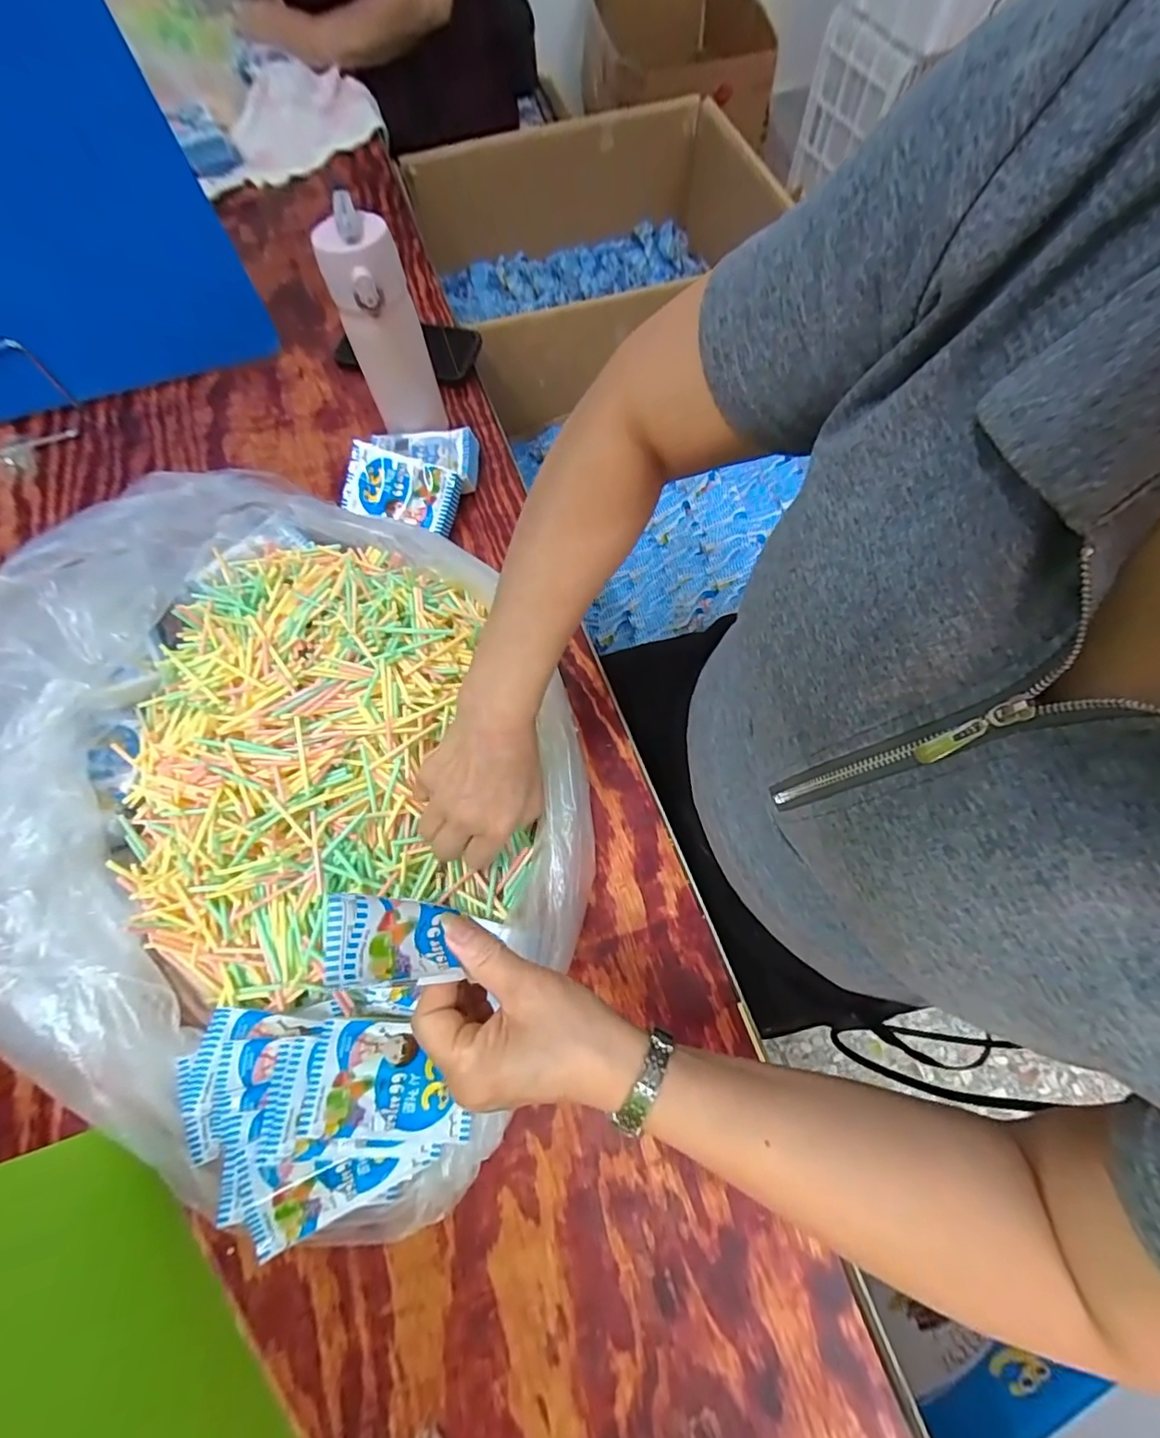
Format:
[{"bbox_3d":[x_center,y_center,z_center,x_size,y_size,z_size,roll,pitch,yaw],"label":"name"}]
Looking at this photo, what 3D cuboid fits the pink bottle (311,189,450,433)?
[{"bbox_3d":[-0.185,-0.360,0.542,0.066,0.207,0.066,-19,70,-5],"label":"pink bottle"}]

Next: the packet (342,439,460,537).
[{"bbox_3d":[-0.177,-0.228,0.550,0.112,0.019,0.066,14,95,5],"label":"packet"}]

